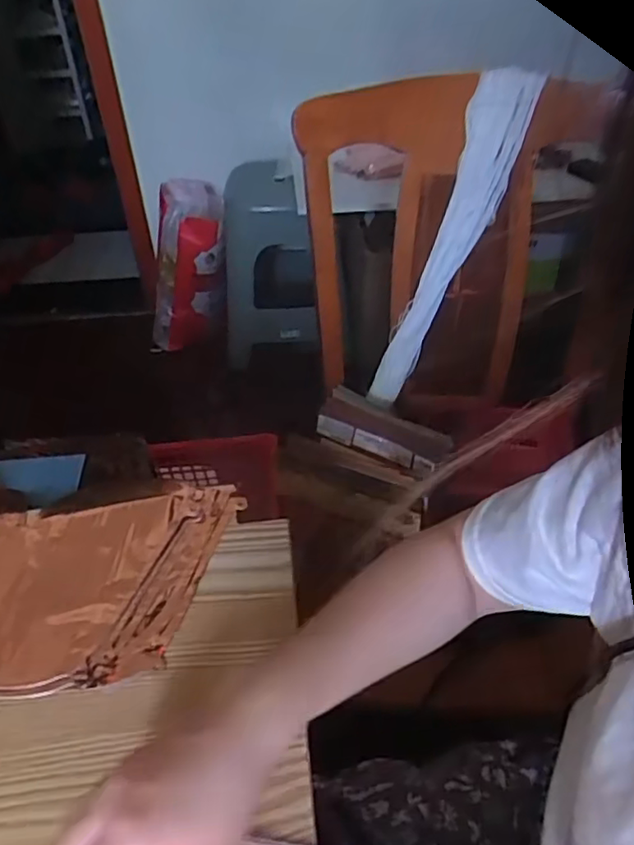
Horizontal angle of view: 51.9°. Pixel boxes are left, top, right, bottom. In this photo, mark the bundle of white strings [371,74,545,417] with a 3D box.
[{"bbox_3d":[0.184,-0.247,0.930,0.060,0.487,0.069,0,29,-46],"label":"bundle of white strings"}]

